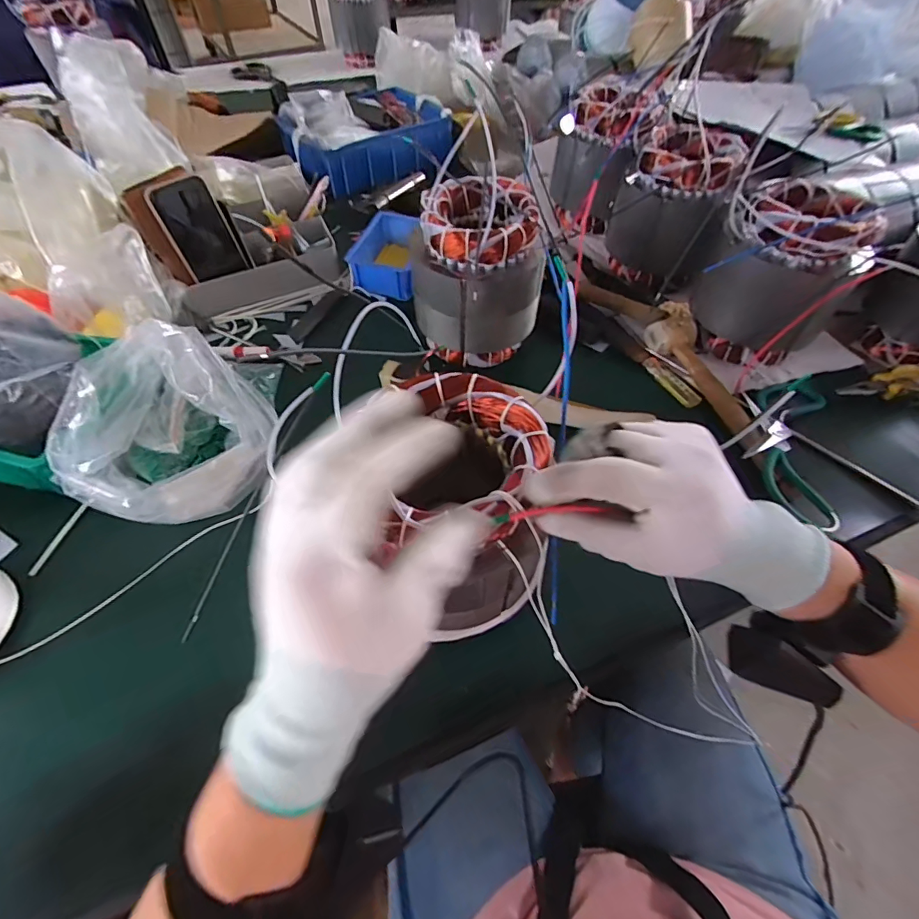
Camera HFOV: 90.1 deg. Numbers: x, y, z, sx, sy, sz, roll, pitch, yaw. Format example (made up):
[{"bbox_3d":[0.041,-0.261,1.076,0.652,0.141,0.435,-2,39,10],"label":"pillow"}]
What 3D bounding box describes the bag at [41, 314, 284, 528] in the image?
[{"bbox_3d":[-0.295,-0.033,0.469,0.184,0.112,0.163,-35,63,-22],"label":"bag"}]

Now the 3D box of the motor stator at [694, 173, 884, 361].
[{"bbox_3d":[0.397,-0.230,0.570,0.144,0.170,0.145,-35,63,-22],"label":"motor stator"}]

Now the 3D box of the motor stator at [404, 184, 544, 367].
[{"bbox_3d":[0.028,-0.218,0.567,0.139,0.179,0.135,17,57,10],"label":"motor stator"}]

